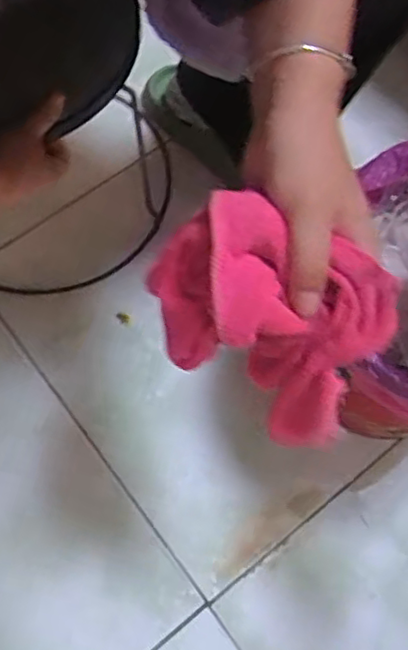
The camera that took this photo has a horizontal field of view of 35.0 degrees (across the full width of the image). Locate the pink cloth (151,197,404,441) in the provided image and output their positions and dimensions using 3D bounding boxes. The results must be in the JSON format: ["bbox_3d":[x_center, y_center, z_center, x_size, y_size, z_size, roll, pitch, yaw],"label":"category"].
[{"bbox_3d":[0.035,-0.008,0.385,0.134,0.106,0.087,31,72,11],"label":"pink cloth"}]

